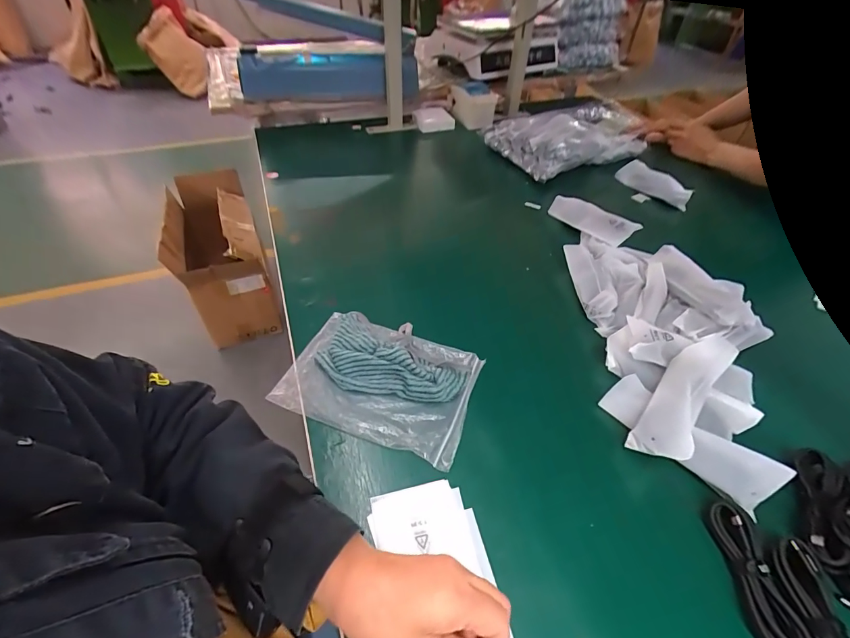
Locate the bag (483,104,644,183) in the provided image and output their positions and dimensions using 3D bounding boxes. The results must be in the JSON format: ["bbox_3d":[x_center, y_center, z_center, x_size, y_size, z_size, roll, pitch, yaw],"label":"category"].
[{"bbox_3d":[0.326,-0.397,0.875,0.317,0.092,0.179,-21,50,-21],"label":"bag"}]

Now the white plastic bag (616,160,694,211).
[{"bbox_3d":[0.450,-0.265,0.775,0.012,0.047,0.146,-6,44,-48],"label":"white plastic bag"}]

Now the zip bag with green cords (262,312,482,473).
[{"bbox_3d":[-0.051,0.060,0.445,0.208,0.032,0.146,15,47,13],"label":"zip bag with green cords"}]

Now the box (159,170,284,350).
[{"bbox_3d":[-0.804,-0.229,1.567,0.299,0.424,0.681,-19,49,-19],"label":"box"}]

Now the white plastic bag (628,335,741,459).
[{"bbox_3d":[0.266,0.074,0.401,0.045,0.041,0.153,32,53,26],"label":"white plastic bag"}]

